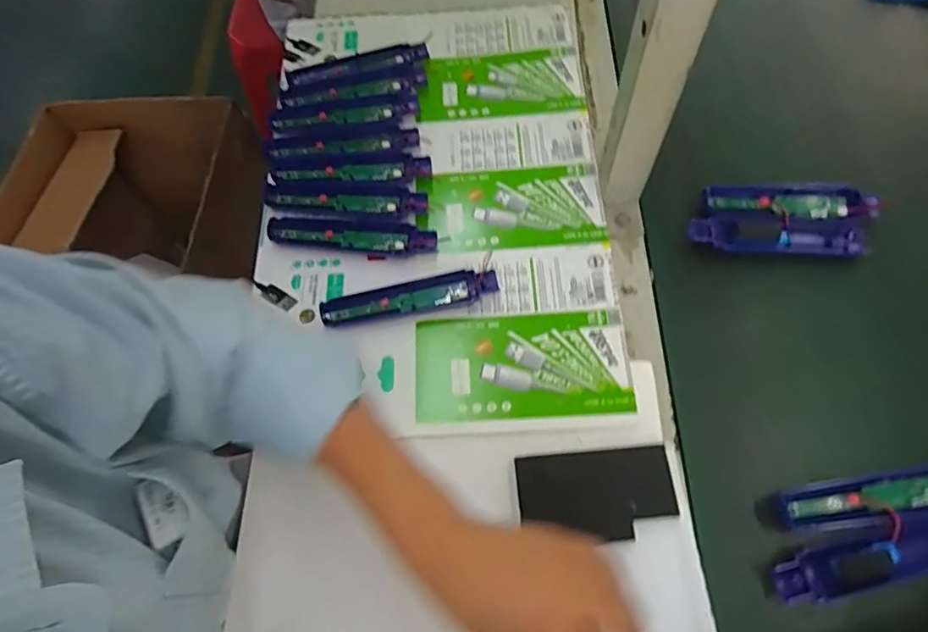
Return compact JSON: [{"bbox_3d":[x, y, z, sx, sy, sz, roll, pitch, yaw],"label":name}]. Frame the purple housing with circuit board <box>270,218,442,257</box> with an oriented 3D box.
[{"bbox_3d":[-0.113,-0.084,0.550,0.169,0.014,0.035,7,66,5],"label":"purple housing with circuit board"}]

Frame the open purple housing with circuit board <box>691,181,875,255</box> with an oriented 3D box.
[{"bbox_3d":[0.325,-0.100,0.557,0.183,0.019,0.085,0,65,2],"label":"open purple housing with circuit board"}]

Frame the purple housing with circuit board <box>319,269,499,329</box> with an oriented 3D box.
[{"bbox_3d":[-0.053,-0.017,0.525,0.168,0.018,0.032,-12,65,-3],"label":"purple housing with circuit board"}]

